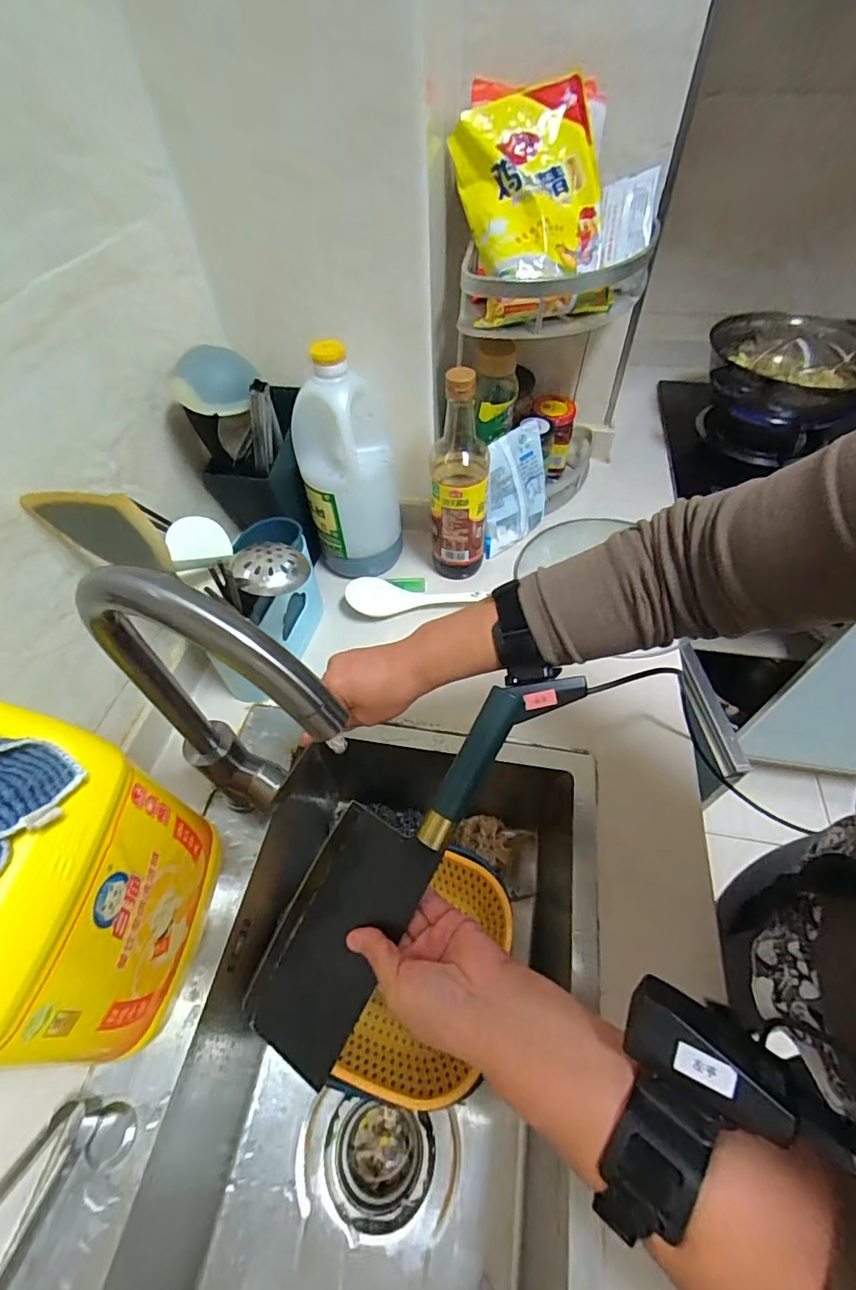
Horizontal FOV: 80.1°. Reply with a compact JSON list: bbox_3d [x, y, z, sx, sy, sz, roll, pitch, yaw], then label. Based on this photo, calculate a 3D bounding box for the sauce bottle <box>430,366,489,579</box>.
[{"bbox_3d":[0.039,-0.200,0.636,0.070,0.272,0.068,1,53,2],"label":"sauce bottle"}]

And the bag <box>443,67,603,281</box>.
[{"bbox_3d":[0.118,-0.479,0.540,0.164,0.058,0.193,-19,94,-8],"label":"bag"}]

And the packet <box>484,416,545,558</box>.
[{"bbox_3d":[0.126,-0.220,0.719,0.131,0.153,0.021,-34,42,-21],"label":"packet"}]

